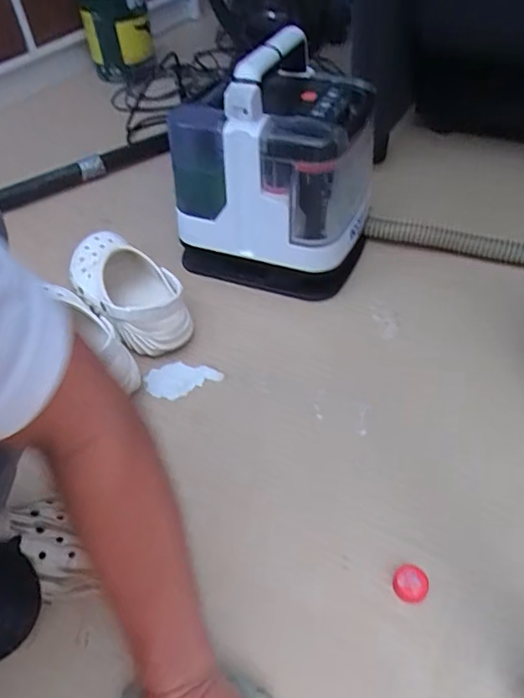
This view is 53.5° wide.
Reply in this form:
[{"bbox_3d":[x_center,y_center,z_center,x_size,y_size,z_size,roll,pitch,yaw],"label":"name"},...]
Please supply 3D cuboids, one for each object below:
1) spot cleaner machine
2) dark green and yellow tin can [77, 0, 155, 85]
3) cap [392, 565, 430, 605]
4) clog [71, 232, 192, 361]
[{"bbox_3d":[0.016,-0.222,0.672,0.235,0.273,0.157,10,49,14],"label":"spot cleaner machine"},{"bbox_3d":[-0.303,-0.680,1.114,0.141,0.175,0.164,-16,48,-9],"label":"dark green and yellow tin can"},{"bbox_3d":[0.131,0.206,0.457,0.028,0.014,0.030,-3,47,3],"label":"cap"},{"bbox_3d":[-0.179,-0.070,0.691,0.104,0.069,0.223,-38,54,-24],"label":"clog"}]

